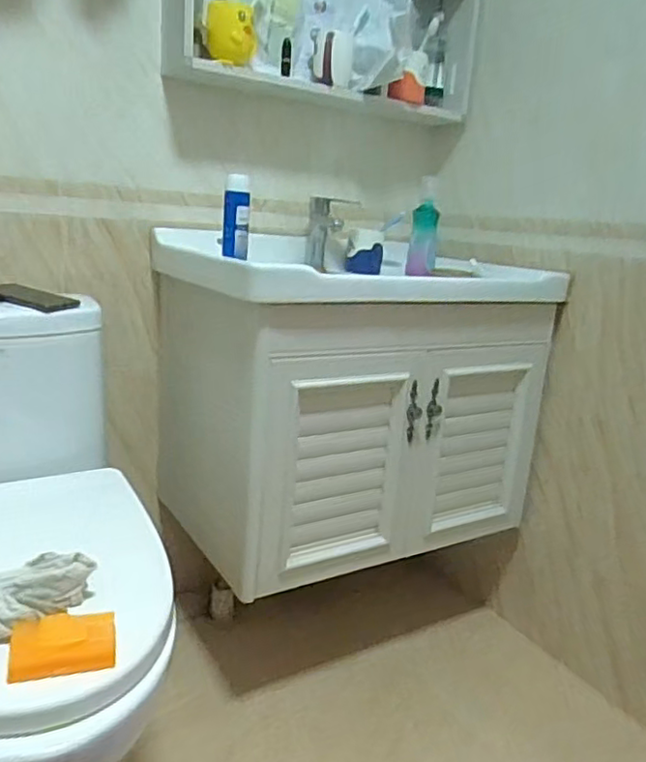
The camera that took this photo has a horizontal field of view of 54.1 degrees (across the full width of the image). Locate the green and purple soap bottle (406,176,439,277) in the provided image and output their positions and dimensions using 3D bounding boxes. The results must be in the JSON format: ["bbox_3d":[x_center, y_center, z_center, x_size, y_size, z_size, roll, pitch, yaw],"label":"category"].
[{"bbox_3d":[0.227,-0.339,1.409,0.063,0.203,0.041,6,14,8],"label":"green and purple soap bottle"}]

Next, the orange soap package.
[{"bbox_3d":[-0.265,0.268,0.647,0.100,0.034,0.054,-1,15,-20],"label":"orange soap package"}]

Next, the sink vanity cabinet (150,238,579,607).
[{"bbox_3d":[0.055,0.024,1.259,0.655,0.525,0.418,-4,16,-29],"label":"sink vanity cabinet"}]

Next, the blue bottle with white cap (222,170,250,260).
[{"bbox_3d":[-0.151,-0.289,1.107,0.046,0.139,0.056,2,14,-7],"label":"blue bottle with white cap"}]

